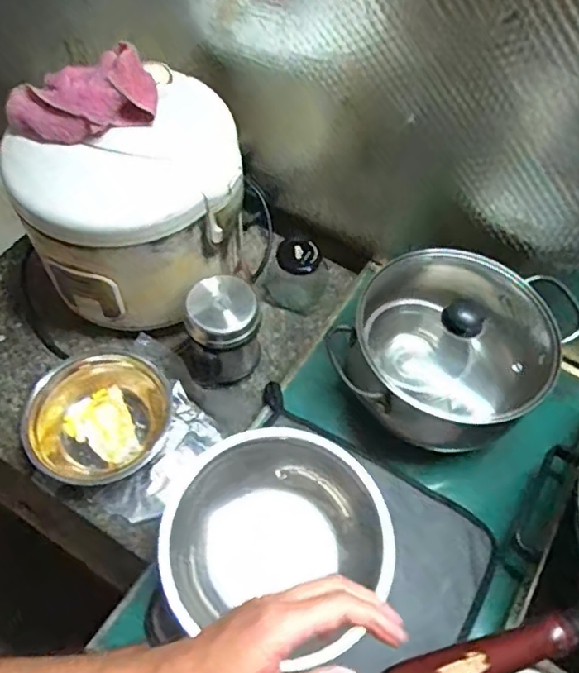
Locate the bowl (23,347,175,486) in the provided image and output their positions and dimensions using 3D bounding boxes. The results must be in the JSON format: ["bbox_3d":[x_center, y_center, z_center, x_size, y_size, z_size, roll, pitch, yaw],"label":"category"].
[{"bbox_3d":[-0.220,0.094,0.698,0.173,0.066,0.140,-34,67,-22],"label":"bowl"}]

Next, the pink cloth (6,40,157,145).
[{"bbox_3d":[-0.214,-0.234,0.600,0.159,0.066,0.057,-10,58,12],"label":"pink cloth"}]

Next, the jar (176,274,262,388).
[{"bbox_3d":[-0.082,-0.002,0.705,0.083,0.127,0.079,2,59,-3],"label":"jar"}]

